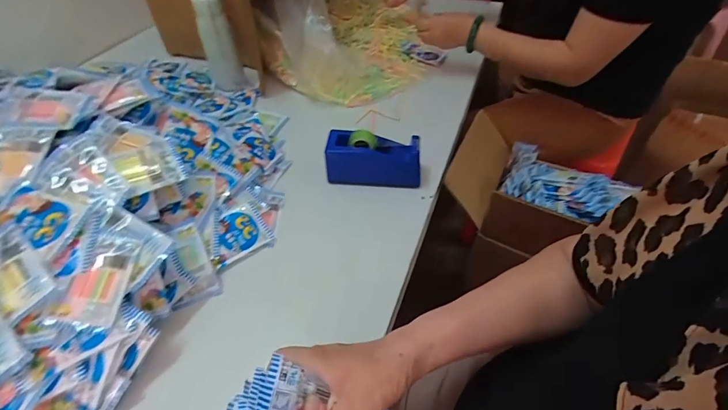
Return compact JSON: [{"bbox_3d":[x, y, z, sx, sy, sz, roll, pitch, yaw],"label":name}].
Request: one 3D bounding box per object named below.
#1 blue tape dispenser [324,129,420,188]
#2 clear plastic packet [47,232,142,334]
[{"bbox_3d":[0.015,-0.075,0.597,0.149,0.074,0.057,4,47,5],"label":"blue tape dispenser"},{"bbox_3d":[-0.270,0.075,0.387,0.053,0.008,0.092,17,64,-7],"label":"clear plastic packet"}]

